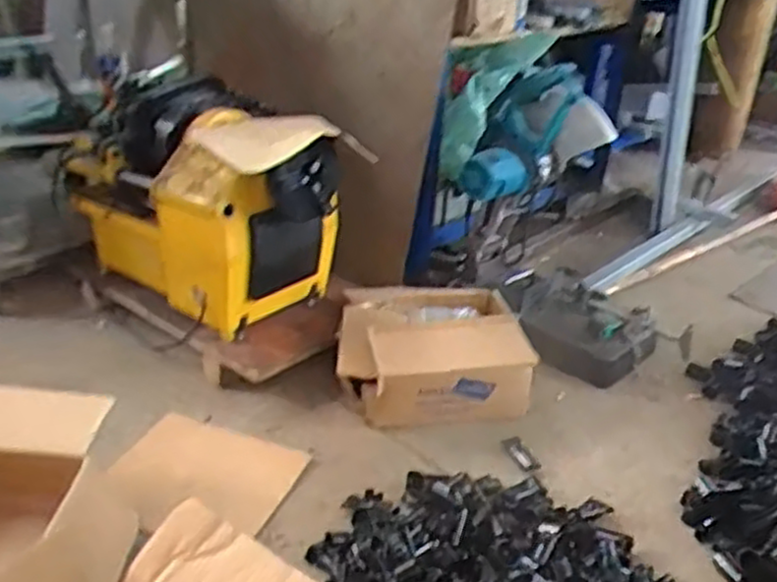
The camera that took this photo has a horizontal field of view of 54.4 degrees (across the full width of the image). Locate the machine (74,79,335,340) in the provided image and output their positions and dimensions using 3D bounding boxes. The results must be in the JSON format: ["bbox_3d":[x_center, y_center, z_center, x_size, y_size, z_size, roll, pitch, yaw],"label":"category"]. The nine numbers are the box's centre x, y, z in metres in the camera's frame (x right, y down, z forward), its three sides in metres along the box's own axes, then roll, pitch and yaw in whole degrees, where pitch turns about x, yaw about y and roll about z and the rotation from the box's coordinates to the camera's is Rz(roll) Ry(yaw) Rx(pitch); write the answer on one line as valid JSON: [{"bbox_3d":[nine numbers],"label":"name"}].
[{"bbox_3d":[-0.389,-0.177,1.610,0.625,0.433,0.284,23,33,33],"label":"machine"}]

